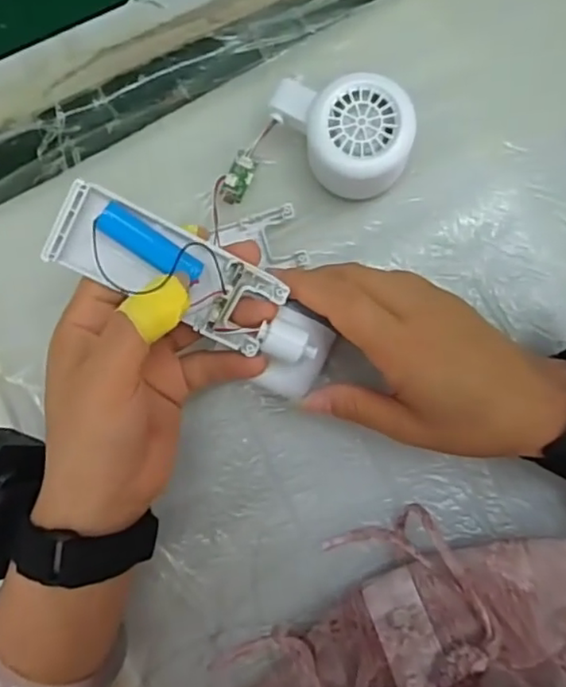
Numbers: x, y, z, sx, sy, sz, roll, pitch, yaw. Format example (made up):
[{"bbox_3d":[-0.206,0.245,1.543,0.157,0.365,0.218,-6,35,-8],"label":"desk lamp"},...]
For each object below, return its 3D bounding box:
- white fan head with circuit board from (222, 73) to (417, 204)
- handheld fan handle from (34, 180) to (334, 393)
[{"bbox_3d":[0.019,-0.114,0.344,0.102,0.052,0.058,4,86,2],"label":"white fan head with circuit board"},{"bbox_3d":[-0.036,-0.022,0.280,0.140,0.027,0.043,32,87,-18],"label":"handheld fan handle"}]

